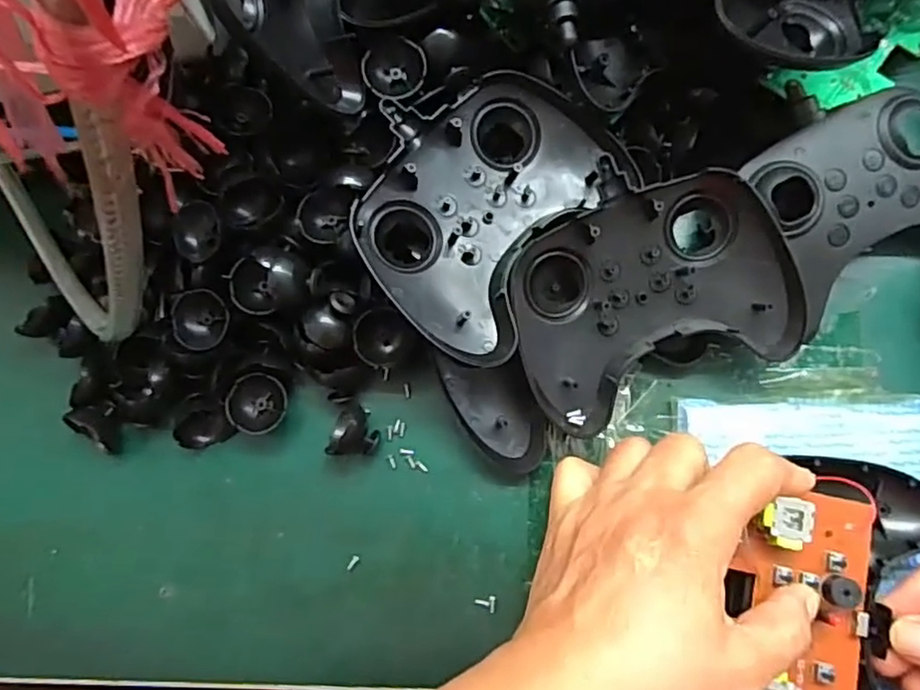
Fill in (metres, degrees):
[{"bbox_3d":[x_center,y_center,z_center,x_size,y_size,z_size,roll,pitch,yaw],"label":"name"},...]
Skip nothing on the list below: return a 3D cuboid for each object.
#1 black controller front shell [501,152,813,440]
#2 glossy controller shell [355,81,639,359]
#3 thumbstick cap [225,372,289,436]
[{"bbox_3d":[0.081,-0.024,0.290,0.123,0.041,0.098,-21,81,0],"label":"black controller front shell"},{"bbox_3d":[0.011,-0.062,0.281,0.092,0.033,0.122,36,85,8],"label":"glossy controller shell"},{"bbox_3d":[-0.093,0.027,0.296,0.026,0.010,0.028,2,84,-25],"label":"thumbstick cap"}]

